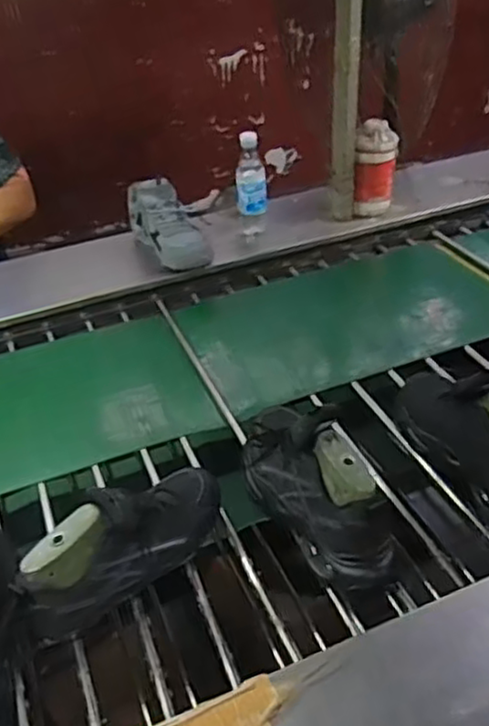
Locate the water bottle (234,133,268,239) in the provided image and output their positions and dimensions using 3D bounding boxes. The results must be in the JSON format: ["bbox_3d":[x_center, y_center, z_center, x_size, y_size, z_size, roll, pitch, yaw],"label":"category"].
[{"bbox_3d":[0.014,-0.358,1.411,0.064,0.198,0.056,-2,37,3],"label":"water bottle"}]

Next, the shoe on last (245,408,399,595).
[{"bbox_3d":[0.082,0.138,0.824,0.090,0.147,0.237,-22,36,-23],"label":"shoe on last"}]

